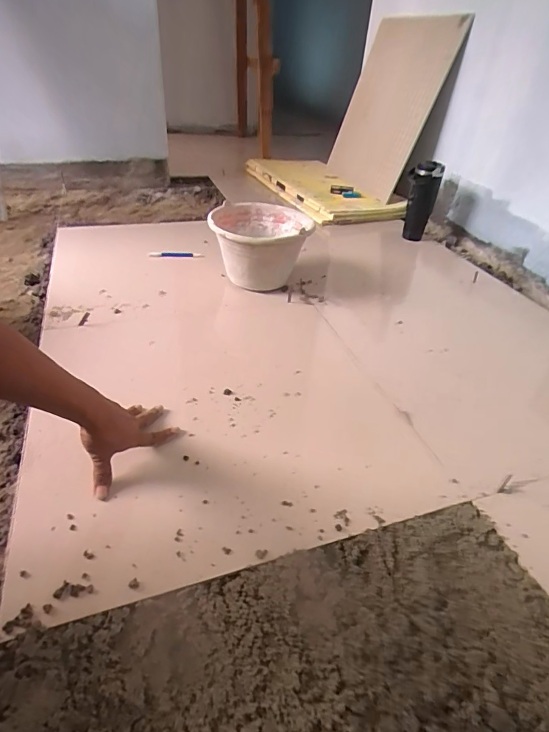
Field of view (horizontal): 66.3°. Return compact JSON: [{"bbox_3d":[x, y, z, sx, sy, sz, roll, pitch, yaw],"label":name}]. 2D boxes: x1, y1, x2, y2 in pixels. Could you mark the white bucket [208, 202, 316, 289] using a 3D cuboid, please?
[{"bbox_3d":[-0.042,-0.289,1.061,0.236,0.171,0.231,3,37,-2],"label":"white bucket"}]

